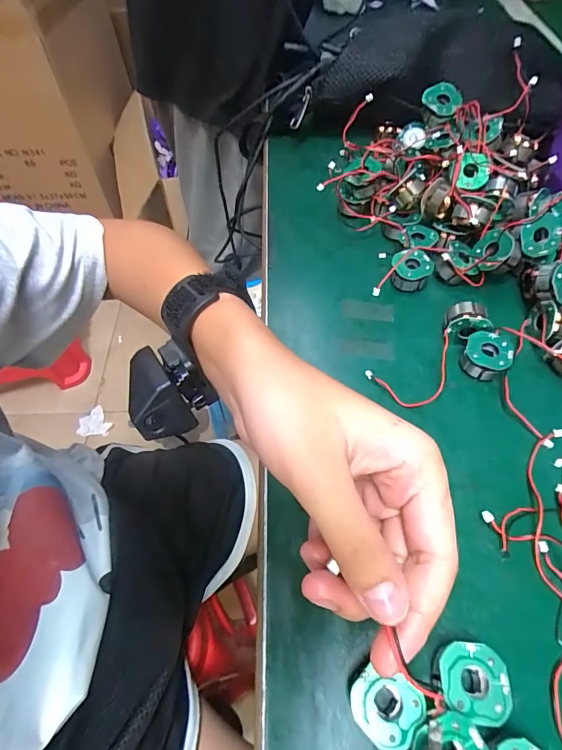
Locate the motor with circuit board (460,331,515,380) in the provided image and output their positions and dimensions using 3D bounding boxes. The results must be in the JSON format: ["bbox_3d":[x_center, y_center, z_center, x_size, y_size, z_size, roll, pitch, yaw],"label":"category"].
[{"bbox_3d":[0.145,-0.013,0.292,0.030,0.024,0.028,-2,57,3],"label":"motor with circuit board"}]

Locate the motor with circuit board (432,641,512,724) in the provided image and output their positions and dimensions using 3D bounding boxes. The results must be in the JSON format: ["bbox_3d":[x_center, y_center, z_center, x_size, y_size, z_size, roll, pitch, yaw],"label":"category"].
[{"bbox_3d":[0.086,0.144,0.193,0.034,0.023,0.029,4,57,6],"label":"motor with circuit board"}]

